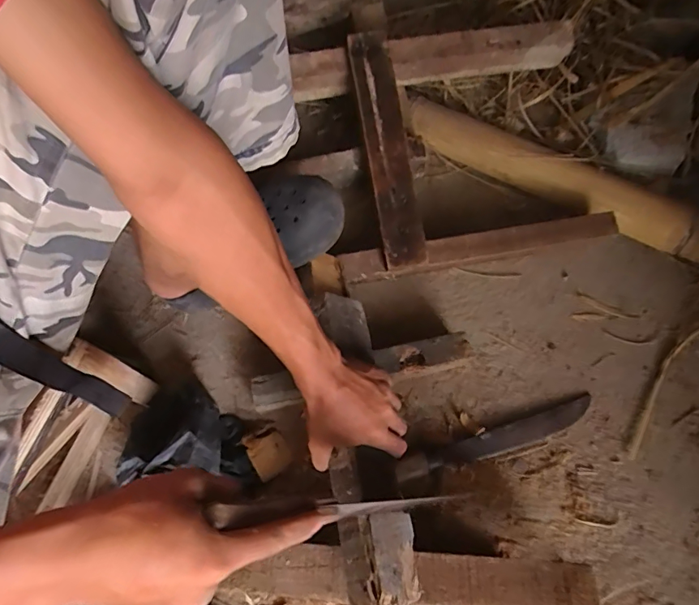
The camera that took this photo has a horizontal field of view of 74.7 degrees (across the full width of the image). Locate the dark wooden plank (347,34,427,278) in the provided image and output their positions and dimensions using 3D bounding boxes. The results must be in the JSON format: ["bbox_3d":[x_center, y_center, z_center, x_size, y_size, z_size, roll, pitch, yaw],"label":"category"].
[{"bbox_3d":[0.055,-0.221,0.670,0.059,0.024,0.349,-10,87,-3],"label":"dark wooden plank"}]

